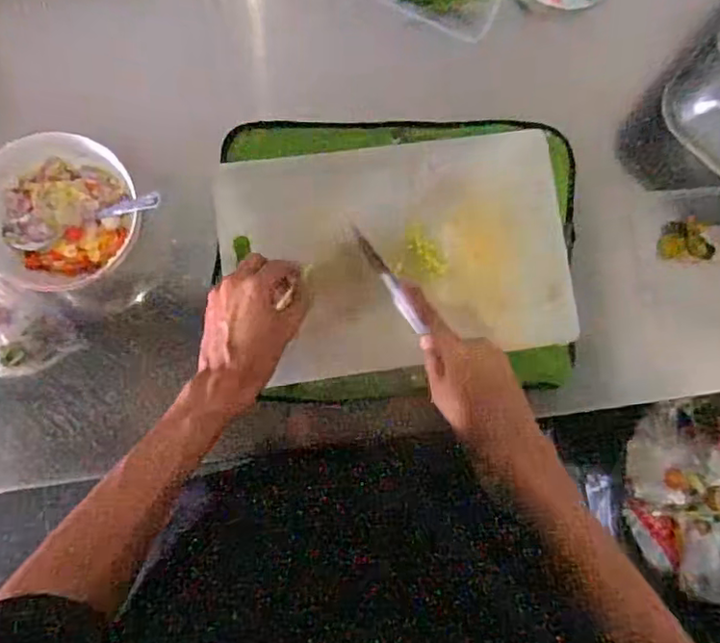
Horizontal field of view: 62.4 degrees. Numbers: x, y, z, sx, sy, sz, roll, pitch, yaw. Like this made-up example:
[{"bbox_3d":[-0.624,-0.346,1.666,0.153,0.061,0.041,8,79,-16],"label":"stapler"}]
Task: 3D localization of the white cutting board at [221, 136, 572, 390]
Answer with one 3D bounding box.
[{"bbox_3d":[0.043,-0.068,0.602,0.343,0.019,0.222,-8,87,-11],"label":"white cutting board"}]

